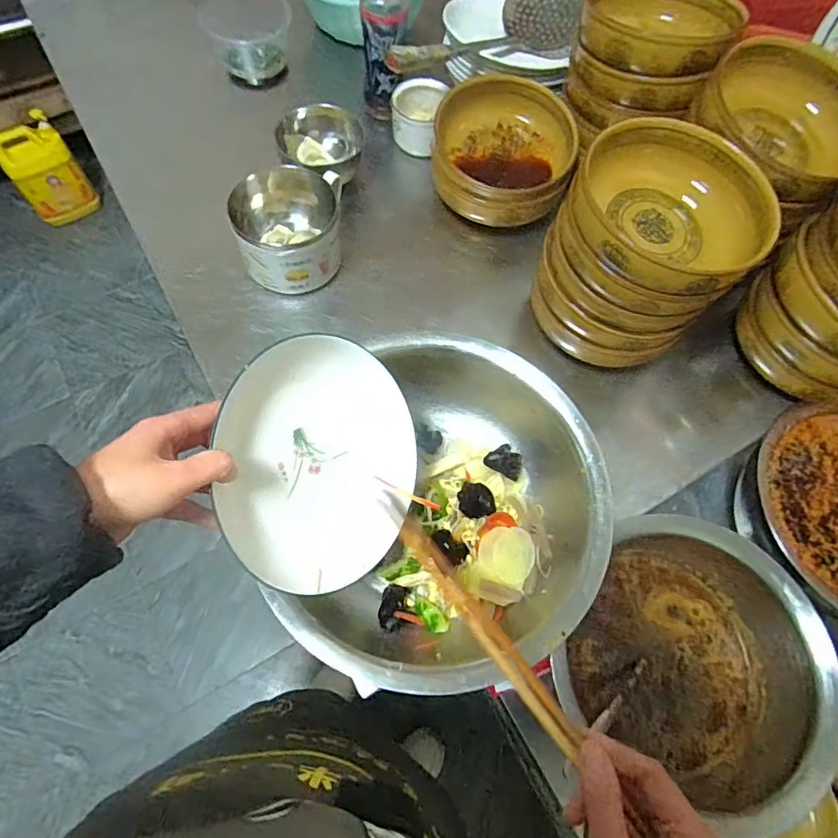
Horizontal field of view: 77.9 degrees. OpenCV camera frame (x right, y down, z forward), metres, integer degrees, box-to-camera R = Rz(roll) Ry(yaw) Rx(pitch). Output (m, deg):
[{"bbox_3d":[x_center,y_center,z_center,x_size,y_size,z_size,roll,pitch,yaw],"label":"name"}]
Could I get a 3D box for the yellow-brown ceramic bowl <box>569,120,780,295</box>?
[{"bbox_3d":[0.247,-0.209,0.520,0.167,0.079,0.180,1,66,-3],"label":"yellow-brown ceramic bowl"}]

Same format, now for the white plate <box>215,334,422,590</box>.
[{"bbox_3d":[-0.074,0.035,0.429,0.184,0.040,0.199,4,83,-41],"label":"white plate"}]

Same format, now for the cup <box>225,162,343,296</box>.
[{"bbox_3d":[-0.166,-0.242,0.686,0.141,0.112,0.124,-16,68,-10],"label":"cup"}]

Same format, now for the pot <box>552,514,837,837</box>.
[{"bbox_3d":[0.303,0.260,0.580,0.264,0.126,0.249,1,66,-3],"label":"pot"}]

